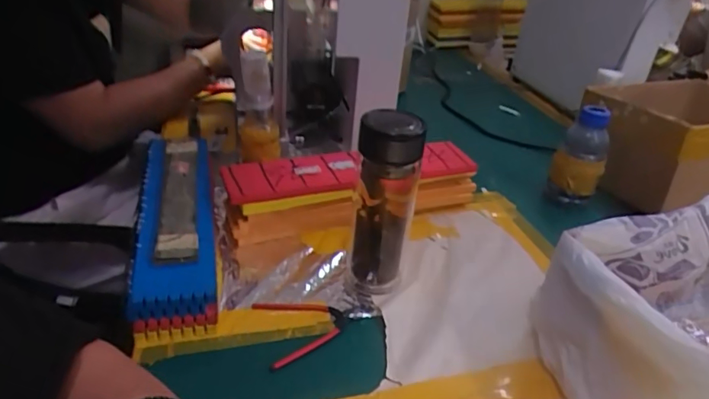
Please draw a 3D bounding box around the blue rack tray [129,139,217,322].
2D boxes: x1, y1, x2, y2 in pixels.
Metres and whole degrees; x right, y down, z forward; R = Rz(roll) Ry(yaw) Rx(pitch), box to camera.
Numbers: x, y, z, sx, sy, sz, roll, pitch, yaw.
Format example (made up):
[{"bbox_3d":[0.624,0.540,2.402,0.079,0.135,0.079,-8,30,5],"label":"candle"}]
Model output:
[{"bbox_3d":[-0.252,0.004,0.725,0.093,0.048,0.454,-6,34,-15],"label":"blue rack tray"}]

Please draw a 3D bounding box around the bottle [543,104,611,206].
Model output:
[{"bbox_3d":[0.375,-0.067,0.854,0.076,0.142,0.083,17,35,20],"label":"bottle"}]

